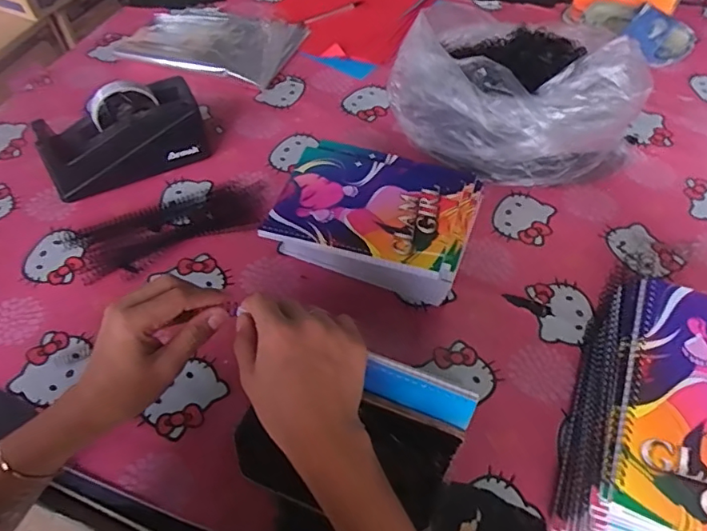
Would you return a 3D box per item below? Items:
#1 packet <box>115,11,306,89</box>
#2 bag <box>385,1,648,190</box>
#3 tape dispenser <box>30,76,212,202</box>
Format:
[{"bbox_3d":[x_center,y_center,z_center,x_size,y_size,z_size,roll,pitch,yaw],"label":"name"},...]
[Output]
[{"bbox_3d":[-0.229,-0.373,0.891,0.264,0.020,0.172,17,55,13],"label":"packet"},{"bbox_3d":[0.220,-0.235,0.712,0.291,0.157,0.241,34,61,23],"label":"bag"},{"bbox_3d":[-0.295,-0.167,0.691,0.196,0.109,0.079,-20,56,-14],"label":"tape dispenser"}]

